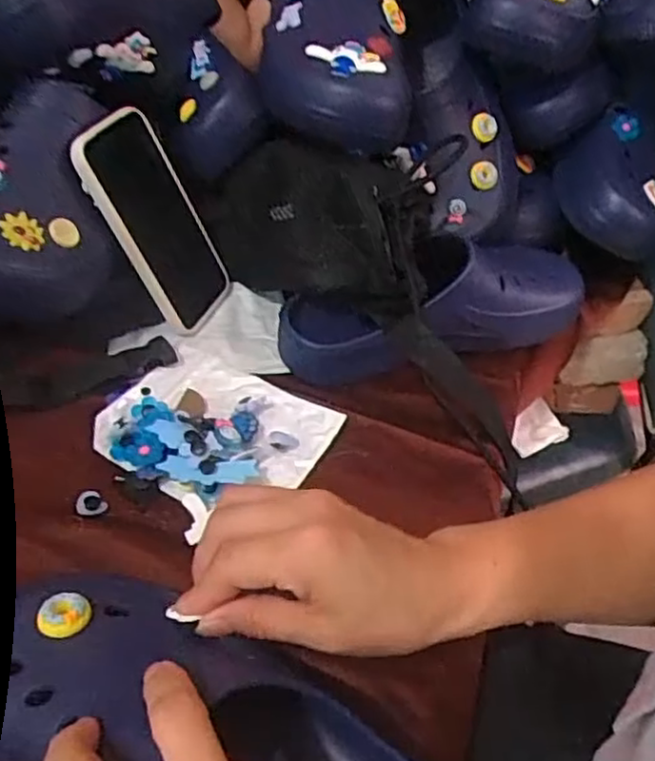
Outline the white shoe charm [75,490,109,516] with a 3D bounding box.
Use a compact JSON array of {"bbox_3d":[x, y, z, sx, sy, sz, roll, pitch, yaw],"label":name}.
[{"bbox_3d":[-0.150,0.077,0.442,0.017,0.006,0.016,-22,51,-25],"label":"white shoe charm"}]

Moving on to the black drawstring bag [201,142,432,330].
[{"bbox_3d":[-0.012,-0.127,0.564,0.205,0.121,0.050,15,17,24],"label":"black drawstring bag"}]

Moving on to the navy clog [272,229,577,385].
[{"bbox_3d":[0.091,-0.073,0.559,0.261,0.079,0.088,-16,49,-20],"label":"navy clog"}]

